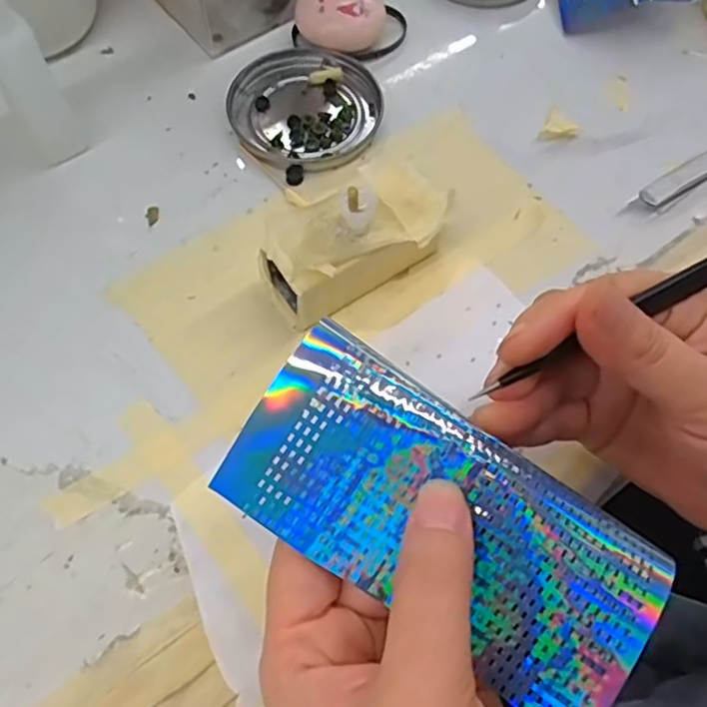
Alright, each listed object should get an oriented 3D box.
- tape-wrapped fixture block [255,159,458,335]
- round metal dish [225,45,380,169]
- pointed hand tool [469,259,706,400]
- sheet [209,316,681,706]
[{"bbox_3d":[0.000,-0.048,0.278,0.083,0.041,0.048,-38,72,-17],"label":"tape-wrapped fixture block"},{"bbox_3d":[-0.026,-0.131,0.334,0.078,0.008,0.075,1,65,-1],"label":"round metal dish"},{"bbox_3d":[0.094,-0.016,0.201,0.128,0.008,0.007,-27,69,-12],"label":"pointed hand tool"},{"bbox_3d":[0.027,0.049,0.183,0.128,0.018,0.058,34,68,4],"label":"sheet"}]

